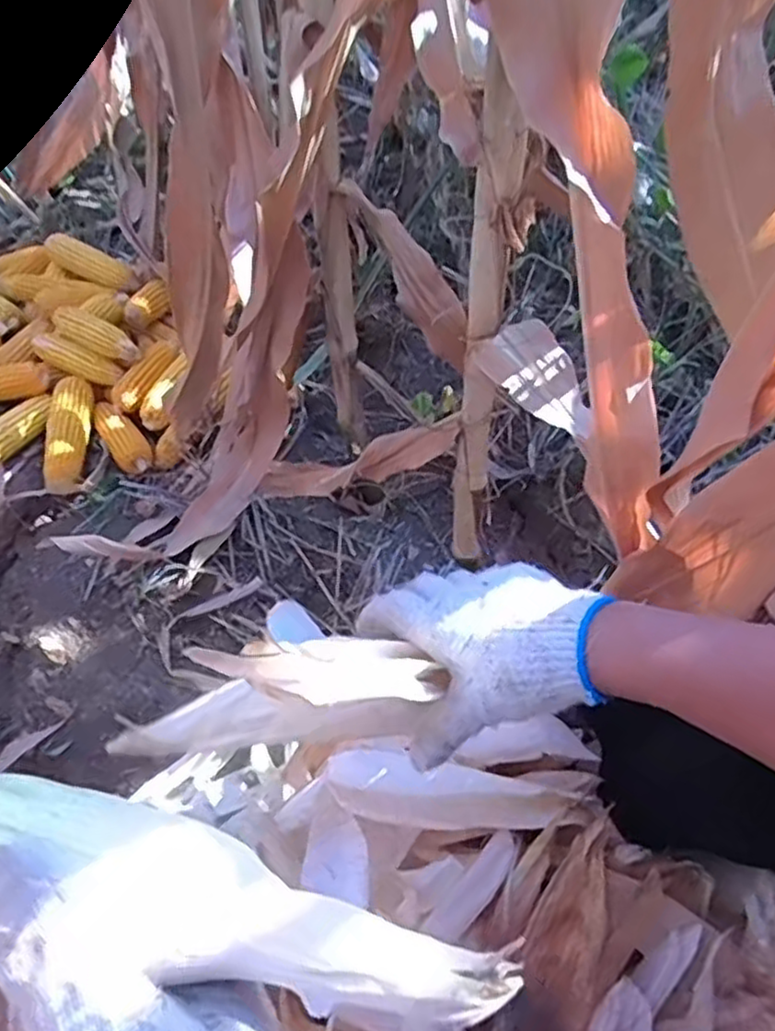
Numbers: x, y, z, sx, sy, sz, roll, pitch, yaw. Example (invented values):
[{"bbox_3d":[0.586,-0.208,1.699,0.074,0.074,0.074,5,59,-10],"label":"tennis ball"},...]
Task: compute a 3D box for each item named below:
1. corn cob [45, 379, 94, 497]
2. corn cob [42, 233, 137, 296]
[{"bbox_3d":[-0.477,-0.121,1.059,0.062,0.049,0.214,-7,50,-5],"label":"corn cob"},{"bbox_3d":[-0.531,-0.457,1.288,0.214,0.044,0.062,25,55,21],"label":"corn cob"}]

